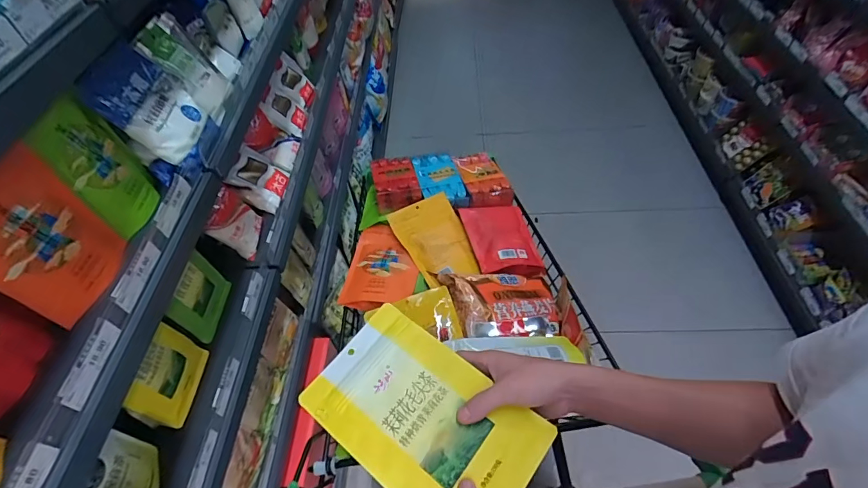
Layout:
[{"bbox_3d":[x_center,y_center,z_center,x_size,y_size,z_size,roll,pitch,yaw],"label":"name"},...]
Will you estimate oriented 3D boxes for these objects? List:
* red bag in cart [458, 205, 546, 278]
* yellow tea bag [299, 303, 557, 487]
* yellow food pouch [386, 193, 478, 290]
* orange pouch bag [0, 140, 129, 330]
[{"bbox_3d":[0.144,-0.009,0.880,0.139,0.028,0.181,1,51,-20],"label":"red bag in cart"},{"bbox_3d":[-0.014,0.178,0.437,0.235,0.019,0.145,31,61,26],"label":"yellow tea bag"},{"bbox_3d":[0.004,-0.009,0.881,0.135,0.040,0.207,-22,54,-12],"label":"yellow food pouch"},{"bbox_3d":[-0.477,-0.008,0.520,0.031,0.177,0.157,1,53,6],"label":"orange pouch bag"}]

